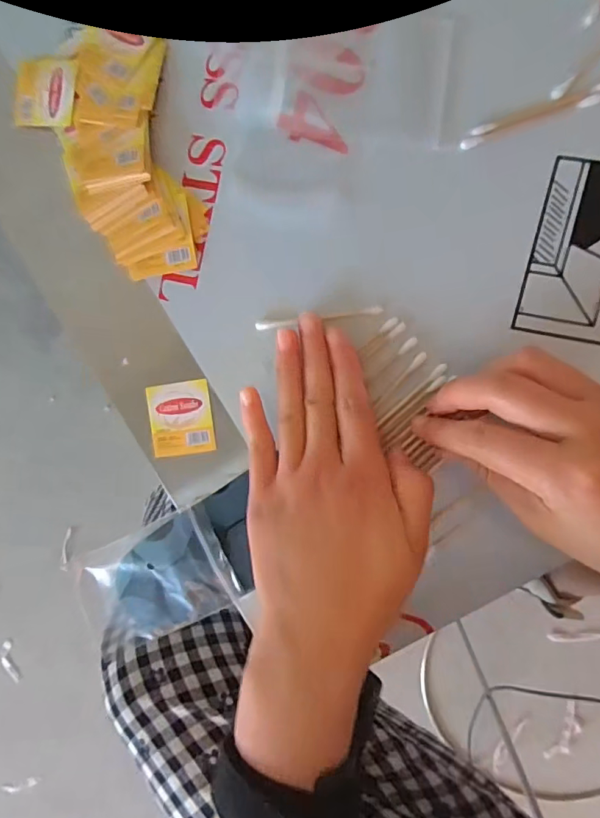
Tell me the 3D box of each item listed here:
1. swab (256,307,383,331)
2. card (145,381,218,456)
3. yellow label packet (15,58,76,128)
[{"bbox_3d":[0.011,-0.050,0.267,0.070,0.008,0.004,-7,93,8],"label":"swab"},{"bbox_3d":[-0.072,0.006,0.291,0.038,0.005,0.043,-8,93,8],"label":"card"},{"bbox_3d":[-0.152,-0.189,0.289,0.043,0.009,0.037,10,95,7],"label":"yellow label packet"}]

